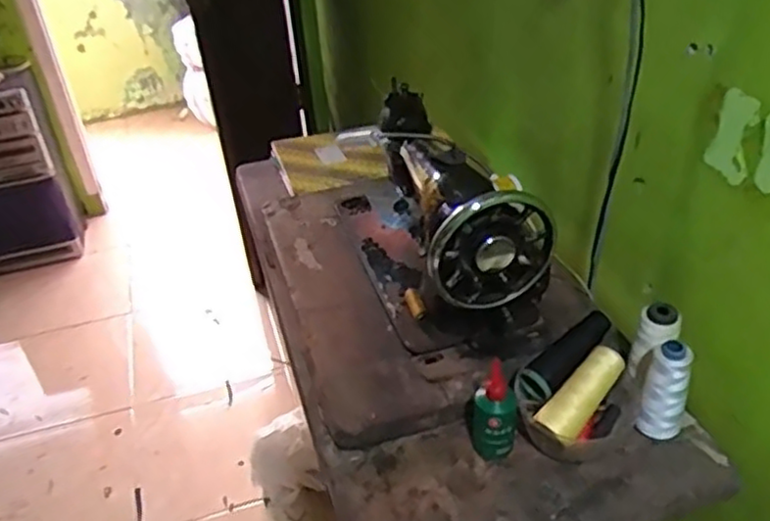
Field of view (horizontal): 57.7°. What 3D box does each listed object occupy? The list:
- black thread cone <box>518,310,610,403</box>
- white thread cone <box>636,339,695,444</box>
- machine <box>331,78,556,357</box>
[{"bbox_3d":[0.194,0.098,0.736,0.118,0.033,0.038,-40,46,-14],"label":"black thread cone"},{"bbox_3d":[0.283,0.135,0.703,0.038,0.116,0.035,21,43,31],"label":"white thread cone"},{"bbox_3d":[0.044,-0.076,0.914,0.156,0.216,0.414,-14,37,-13],"label":"machine"}]

